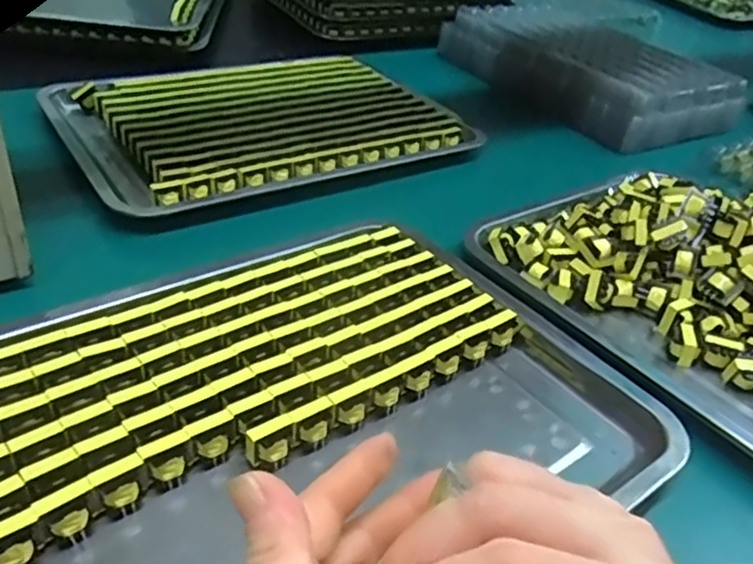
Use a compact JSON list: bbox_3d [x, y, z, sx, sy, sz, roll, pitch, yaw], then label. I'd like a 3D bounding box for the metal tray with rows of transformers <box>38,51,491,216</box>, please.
[{"bbox_3d":[-0.121,-0.168,0.684,0.377,0.029,0.277,-20,44,-33],"label":"metal tray with rows of transformers"}]

